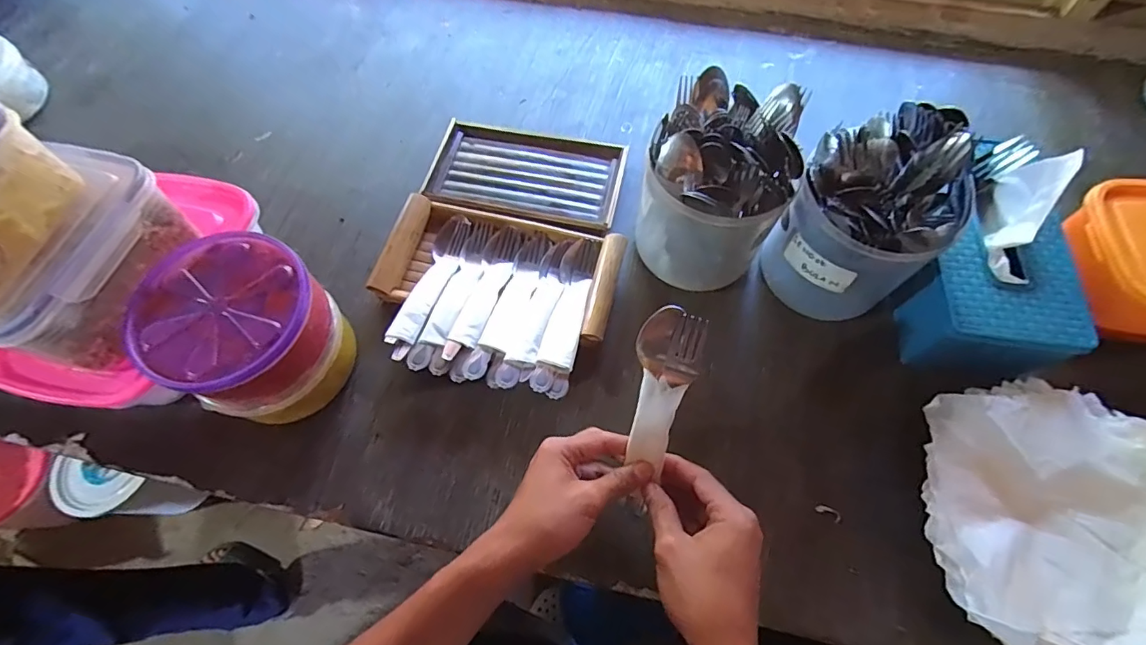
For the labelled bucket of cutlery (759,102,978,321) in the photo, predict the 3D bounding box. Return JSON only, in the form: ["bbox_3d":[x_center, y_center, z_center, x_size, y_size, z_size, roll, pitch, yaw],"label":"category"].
[{"bbox_3d":[0.259,-0.089,0.471,0.136,0.183,0.125,0,65,0],"label":"labelled bucket of cutlery"}]

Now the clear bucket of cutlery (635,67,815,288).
[{"bbox_3d":[0.139,-0.130,0.500,0.121,0.169,0.150,17,66,7],"label":"clear bucket of cutlery"}]

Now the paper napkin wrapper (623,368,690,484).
[{"bbox_3d":[0.064,0.081,0.394,0.032,0.011,0.076,13,98,5],"label":"paper napkin wrapper"}]

